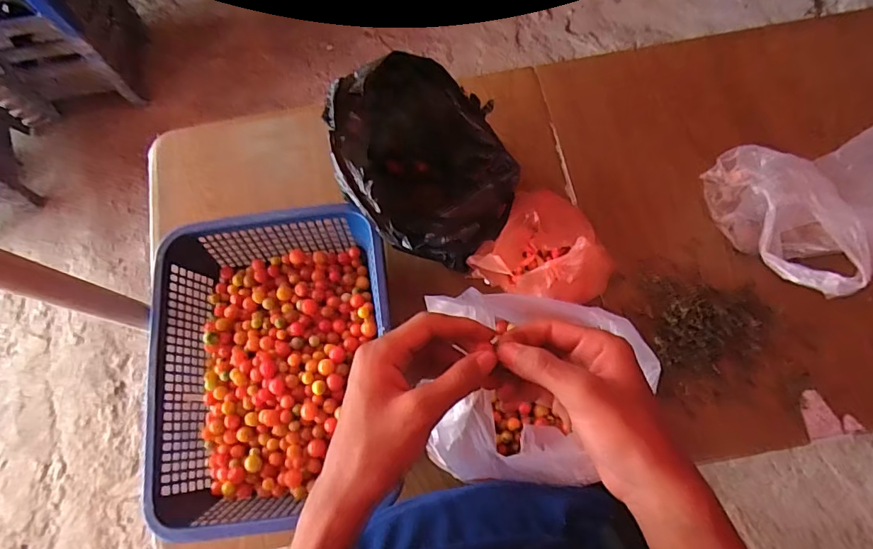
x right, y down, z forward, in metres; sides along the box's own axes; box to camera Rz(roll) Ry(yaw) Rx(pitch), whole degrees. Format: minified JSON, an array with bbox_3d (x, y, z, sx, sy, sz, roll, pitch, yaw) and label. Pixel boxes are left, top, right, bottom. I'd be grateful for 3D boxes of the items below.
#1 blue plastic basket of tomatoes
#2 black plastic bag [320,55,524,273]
[{"bbox_3d":[-0.189,0.096,0.599,0.267,0.084,0.332,-7,70,-1],"label":"blue plastic basket of tomatoes"},{"bbox_3d":[-0.014,-0.130,0.637,0.199,0.188,0.230,-20,71,-6],"label":"black plastic bag"}]

